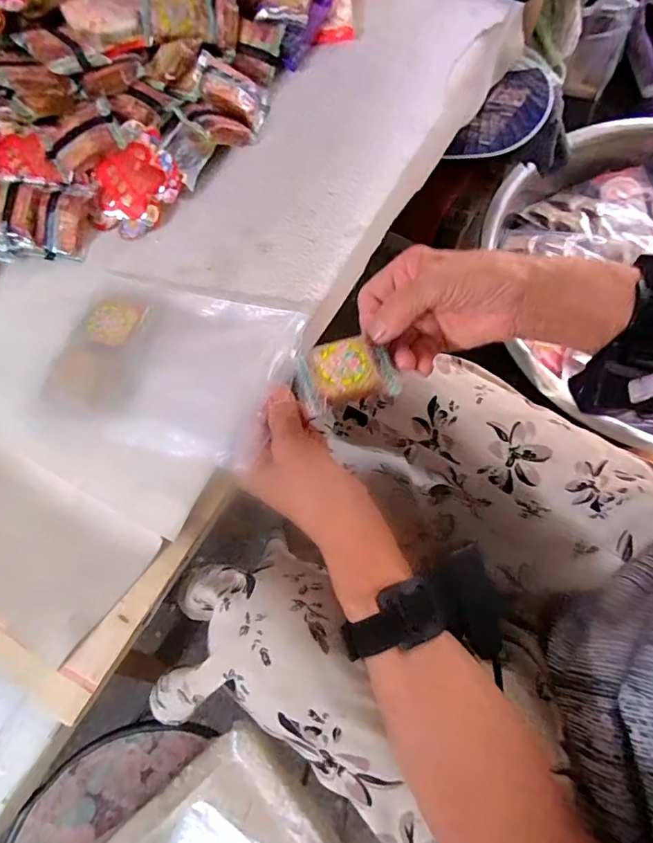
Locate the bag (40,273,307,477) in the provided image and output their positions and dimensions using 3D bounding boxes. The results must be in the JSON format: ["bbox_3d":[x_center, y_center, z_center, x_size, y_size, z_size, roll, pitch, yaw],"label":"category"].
[{"bbox_3d":[-0.117,-0.049,0.361,0.187,0.037,0.136,16,70,8],"label":"bag"}]

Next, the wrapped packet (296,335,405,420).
[{"bbox_3d":[0.014,-0.032,0.313,0.062,0.013,0.042,-19,69,-5],"label":"wrapped packet"}]

